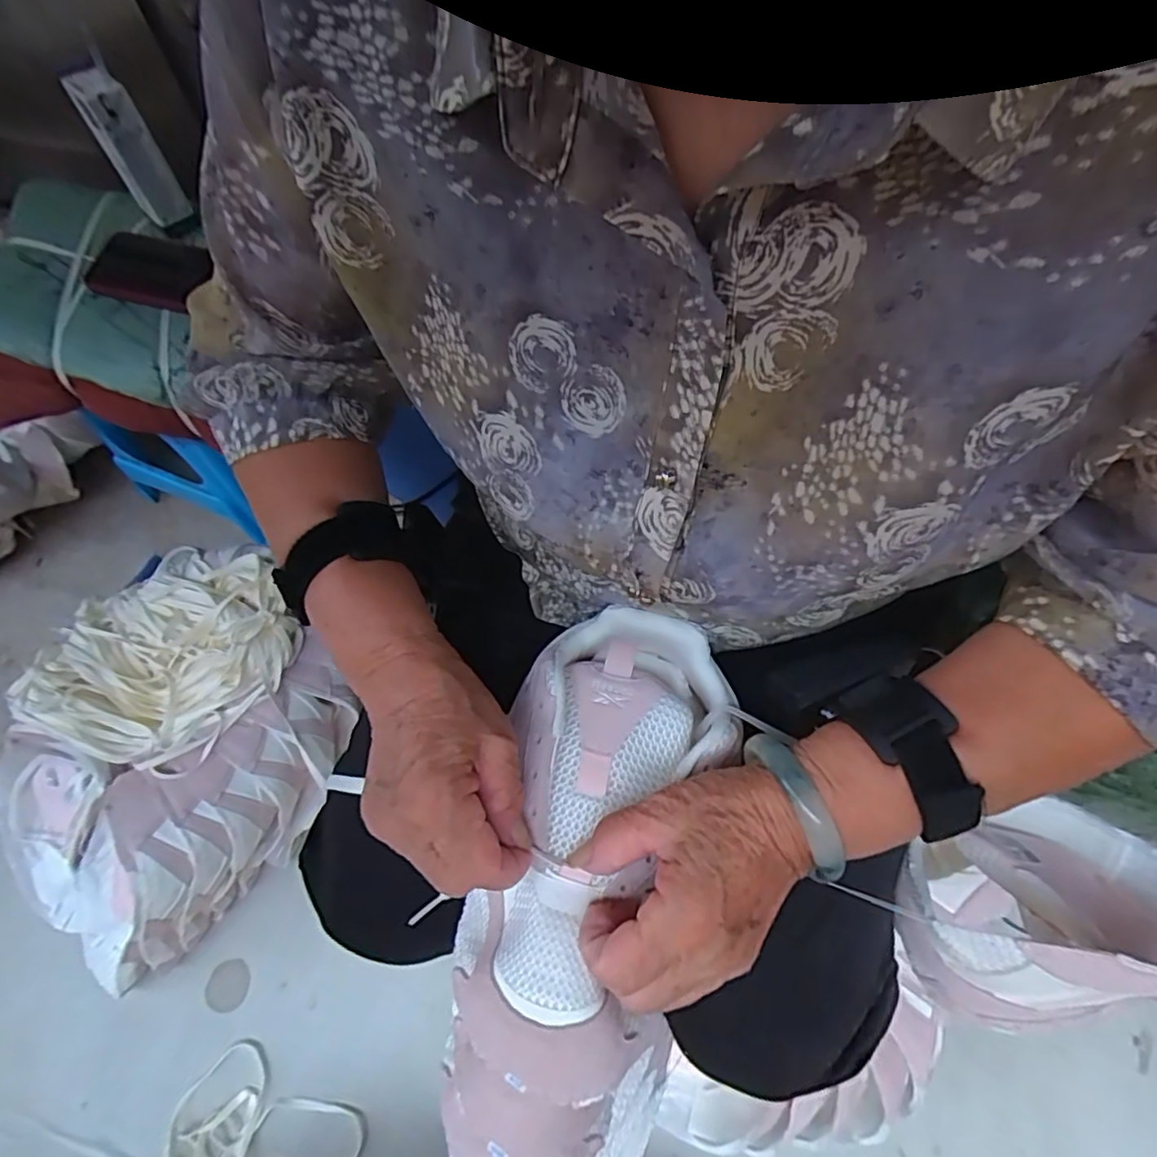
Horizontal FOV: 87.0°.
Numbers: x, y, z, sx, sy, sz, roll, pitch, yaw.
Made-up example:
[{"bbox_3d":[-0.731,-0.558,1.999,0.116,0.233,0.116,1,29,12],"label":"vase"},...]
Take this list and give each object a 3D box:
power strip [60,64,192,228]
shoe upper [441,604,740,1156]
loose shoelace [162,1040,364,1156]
[{"bbox_3d":[-0.452,-0.435,0.618,0.048,0.130,0.038,-26,44,-7],"label":"power strip"},{"bbox_3d":[0.005,0.151,0.305,0.111,0.057,0.287,13,72,7],"label":"shoe upper"},{"bbox_3d":[-0.324,0.569,0.606,0.184,0.027,0.124,24,72,11],"label":"loose shoelace"}]

